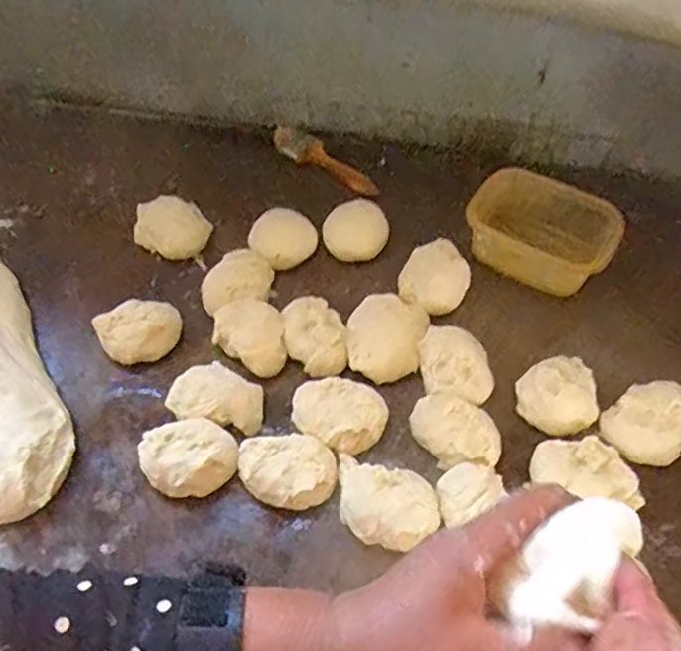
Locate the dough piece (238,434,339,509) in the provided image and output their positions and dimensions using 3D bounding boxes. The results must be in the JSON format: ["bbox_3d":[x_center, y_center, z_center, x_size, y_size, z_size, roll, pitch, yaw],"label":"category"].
[{"bbox_3d":[-0.048,0.133,0.595,0.087,0.038,0.067,-5,56,-2],"label":"dough piece"}]

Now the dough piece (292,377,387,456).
[{"bbox_3d":[-0.001,0.083,0.621,0.087,0.032,0.069,-3,56,0],"label":"dough piece"}]

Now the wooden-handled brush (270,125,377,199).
[{"bbox_3d":[-0.018,-0.213,0.855,0.151,0.029,0.027,29,58,-6],"label":"wooden-handled brush"}]

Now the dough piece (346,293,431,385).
[{"bbox_3d":[0.046,0.012,0.671,0.079,0.030,0.086,-1,56,1],"label":"dough piece"}]

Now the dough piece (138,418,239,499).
[{"bbox_3d":[-0.141,0.122,0.609,0.084,0.040,0.077,-1,56,1],"label":"dough piece"}]

